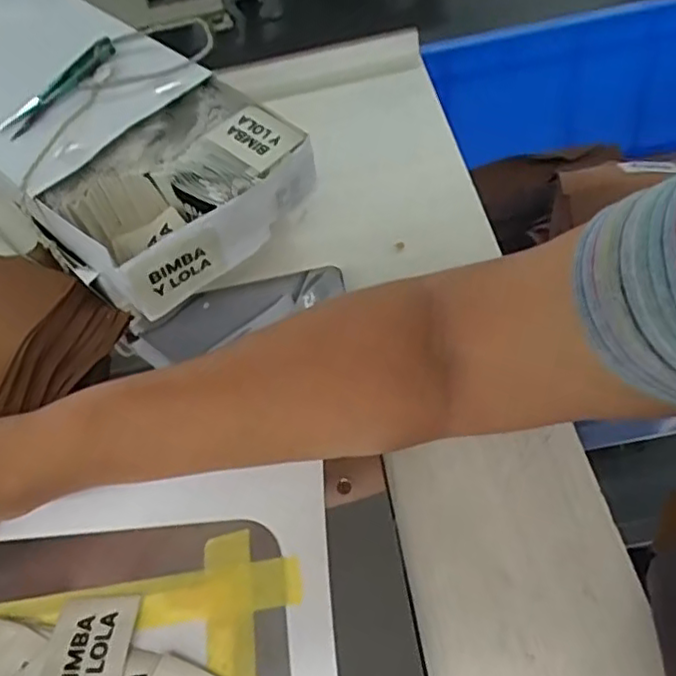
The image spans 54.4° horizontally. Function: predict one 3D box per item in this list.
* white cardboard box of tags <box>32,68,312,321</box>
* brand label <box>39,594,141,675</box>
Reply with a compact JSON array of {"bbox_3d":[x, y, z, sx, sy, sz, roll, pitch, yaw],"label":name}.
[{"bbox_3d":[-0.106,-0.098,0.451,0.128,0.051,0.159,33,64,28],"label":"white cardboard box of tags"},{"bbox_3d":[-0.122,0.154,0.320,0.041,0.004,0.059,-1,47,6],"label":"brand label"}]

